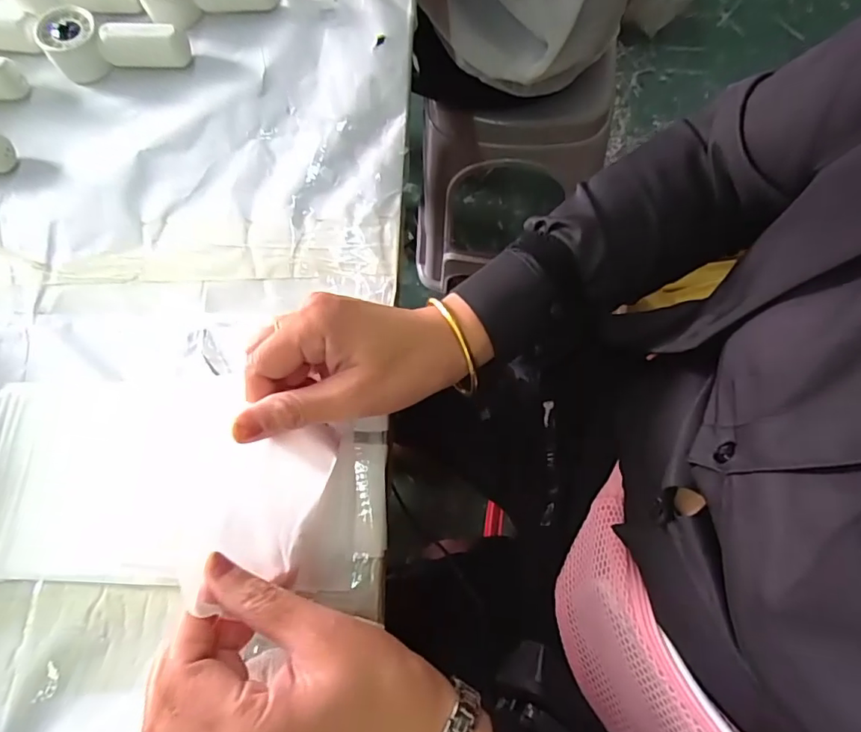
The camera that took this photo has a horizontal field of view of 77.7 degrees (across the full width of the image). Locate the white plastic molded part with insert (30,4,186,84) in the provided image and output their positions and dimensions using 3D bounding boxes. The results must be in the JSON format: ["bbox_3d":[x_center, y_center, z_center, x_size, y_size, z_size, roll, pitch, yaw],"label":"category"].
[{"bbox_3d":[-0.255,-0.263,0.433,0.105,0.033,0.040,-5,71,-1],"label":"white plastic molded part with insert"}]

